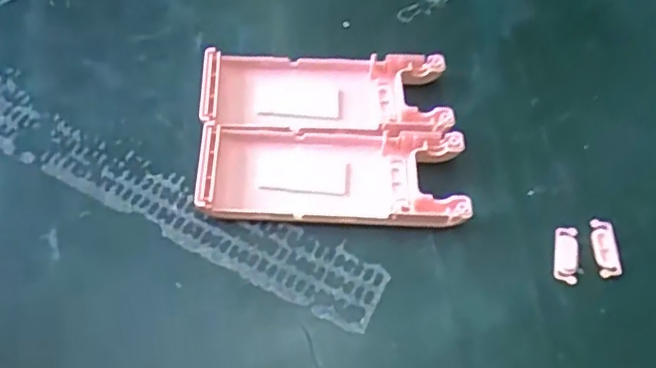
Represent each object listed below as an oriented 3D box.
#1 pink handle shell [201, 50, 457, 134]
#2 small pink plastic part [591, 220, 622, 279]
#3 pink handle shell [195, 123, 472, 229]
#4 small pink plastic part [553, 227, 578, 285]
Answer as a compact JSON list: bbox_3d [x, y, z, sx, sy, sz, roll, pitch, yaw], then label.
[{"bbox_3d":[0.000,-0.040,0.262,0.103,0.014,0.040,1,59,-3],"label":"pink handle shell"},{"bbox_3d":[0.110,0.026,0.239,0.010,0.004,0.023,6,59,0],"label":"small pink plastic part"},{"bbox_3d":[0.002,-0.004,0.243,0.102,0.012,0.040,2,59,-2],"label":"pink handle shell"},{"bbox_3d":[0.094,0.027,0.237,0.009,0.004,0.023,13,59,4],"label":"small pink plastic part"}]

